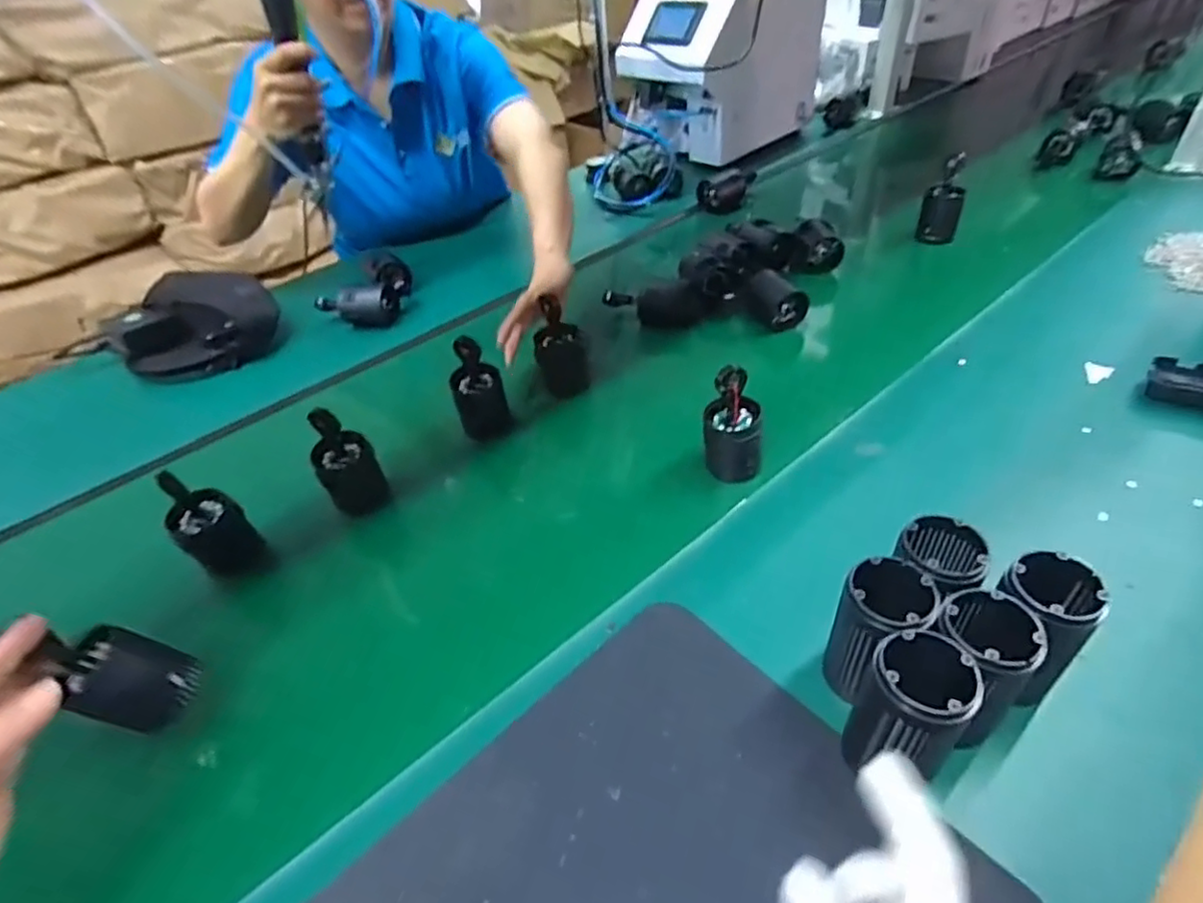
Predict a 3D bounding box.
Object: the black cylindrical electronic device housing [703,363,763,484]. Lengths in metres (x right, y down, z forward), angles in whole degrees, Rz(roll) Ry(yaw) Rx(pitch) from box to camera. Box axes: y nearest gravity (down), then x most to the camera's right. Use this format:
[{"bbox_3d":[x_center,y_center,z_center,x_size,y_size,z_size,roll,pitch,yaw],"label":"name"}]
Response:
[{"bbox_3d":[0.124,-0.025,0.589,0.053,0.111,0.044,5,44,12],"label":"black cylindrical electronic device housing"}]

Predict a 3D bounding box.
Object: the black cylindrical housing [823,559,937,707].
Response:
[{"bbox_3d":[0.181,0.119,0.416,0.050,0.096,0.050,-3,42,3],"label":"black cylindrical housing"}]

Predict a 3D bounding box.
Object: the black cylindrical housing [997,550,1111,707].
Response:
[{"bbox_3d":[0.276,0.116,0.409,0.050,0.104,0.052,-3,42,3],"label":"black cylindrical housing"}]

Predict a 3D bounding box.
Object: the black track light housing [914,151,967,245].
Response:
[{"bbox_3d":[0.496,-0.362,0.913,0.054,0.115,0.043,17,47,23],"label":"black track light housing"}]

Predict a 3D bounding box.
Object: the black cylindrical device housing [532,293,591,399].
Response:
[{"bbox_3d":[-0.049,-0.118,0.761,0.058,0.140,0.049,-5,42,1],"label":"black cylindrical device housing"}]

